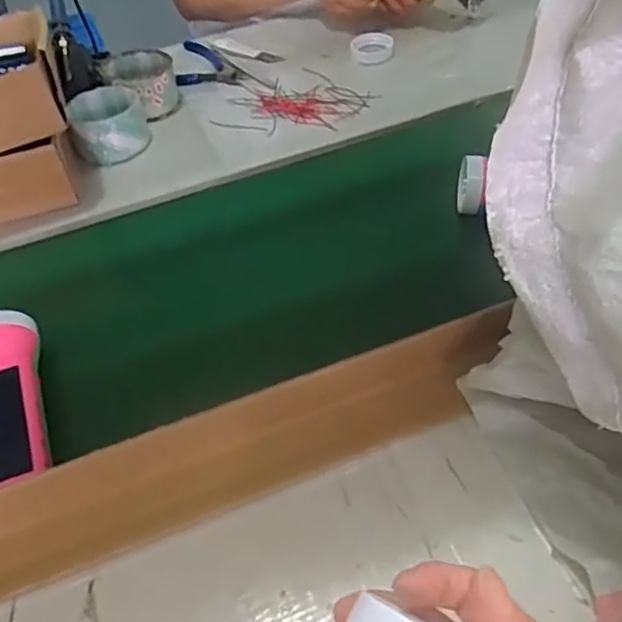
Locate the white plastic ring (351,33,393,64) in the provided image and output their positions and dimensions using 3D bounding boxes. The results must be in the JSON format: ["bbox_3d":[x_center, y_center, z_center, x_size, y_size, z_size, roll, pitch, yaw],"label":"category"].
[{"bbox_3d":[0.078,-0.337,0.828,0.053,0.016,0.055,-3,49,3],"label":"white plastic ring"}]

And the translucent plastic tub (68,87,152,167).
[{"bbox_3d":[-0.230,-0.209,0.736,0.082,0.053,0.082,-3,49,3],"label":"translucent plastic tub"}]

